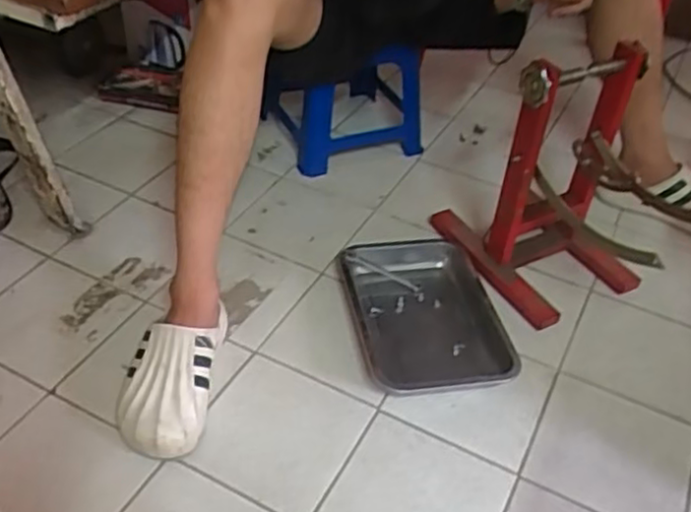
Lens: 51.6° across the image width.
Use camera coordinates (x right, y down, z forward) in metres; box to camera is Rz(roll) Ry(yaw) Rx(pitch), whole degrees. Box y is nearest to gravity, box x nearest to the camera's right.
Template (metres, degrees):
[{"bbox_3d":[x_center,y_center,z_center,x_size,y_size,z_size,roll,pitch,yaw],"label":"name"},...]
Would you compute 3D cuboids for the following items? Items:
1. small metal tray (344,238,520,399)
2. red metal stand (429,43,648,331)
[{"bbox_3d":[0.125,0.081,1.089,0.219,0.041,0.296,-6,44,-9],"label":"small metal tray"},{"bbox_3d":[0.293,-0.121,1.035,0.185,0.354,0.287,-27,51,-28],"label":"red metal stand"}]

